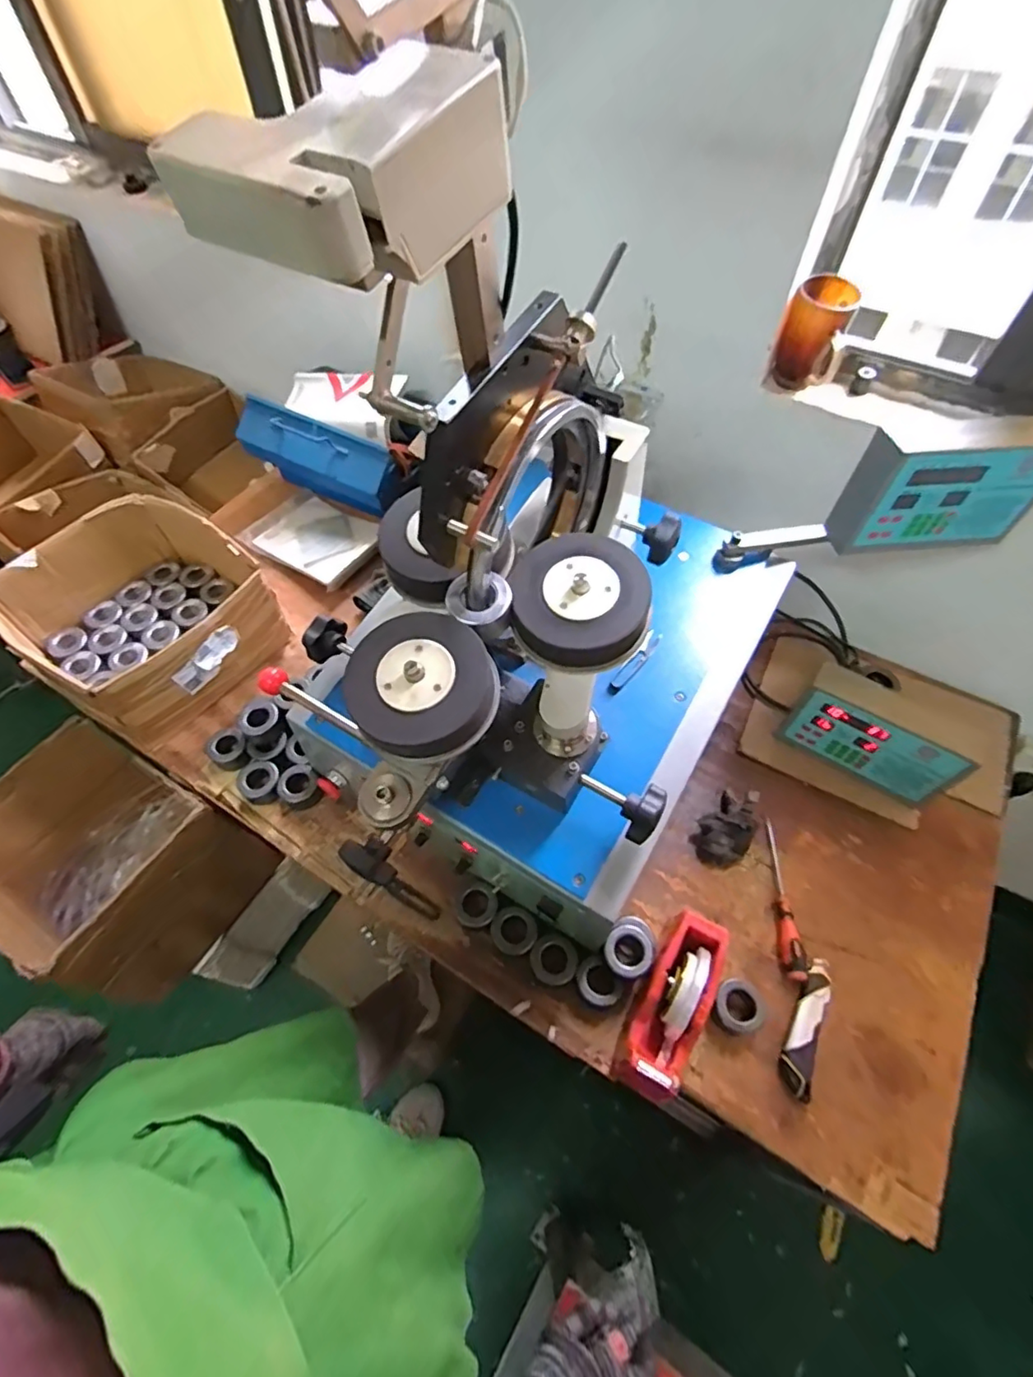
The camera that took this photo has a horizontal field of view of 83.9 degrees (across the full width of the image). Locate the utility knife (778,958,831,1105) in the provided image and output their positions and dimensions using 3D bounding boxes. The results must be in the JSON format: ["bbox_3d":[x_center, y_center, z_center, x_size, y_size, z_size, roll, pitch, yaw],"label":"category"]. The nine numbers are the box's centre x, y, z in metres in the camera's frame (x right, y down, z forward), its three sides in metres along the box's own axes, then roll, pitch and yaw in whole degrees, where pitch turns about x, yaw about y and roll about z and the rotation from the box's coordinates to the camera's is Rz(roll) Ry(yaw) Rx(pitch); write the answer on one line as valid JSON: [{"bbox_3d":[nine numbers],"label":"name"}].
[{"bbox_3d":[0.367,0.421,0.724,0.041,0.021,0.166,26,61,16],"label":"utility knife"}]

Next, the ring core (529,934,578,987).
[{"bbox_3d":[0.049,0.357,0.752,0.058,0.031,0.060,0,57,0],"label":"ring core"}]

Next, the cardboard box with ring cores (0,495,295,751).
[{"bbox_3d":[-0.619,-0.125,0.980,0.358,0.172,0.330,38,65,22],"label":"cardboard box with ring cores"}]

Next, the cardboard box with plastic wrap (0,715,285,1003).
[{"bbox_3d":[-0.681,0.299,0.991,0.321,0.309,0.322,28,62,18],"label":"cardboard box with plastic wrap"}]

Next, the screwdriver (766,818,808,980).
[{"bbox_3d":[0.374,0.289,0.808,0.031,0.040,0.216,4,57,3],"label":"screwdriver"}]

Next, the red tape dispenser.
[{"bbox_3d":[0.190,0.376,0.692,0.073,0.100,0.204,23,60,15],"label":"red tape dispenser"}]

